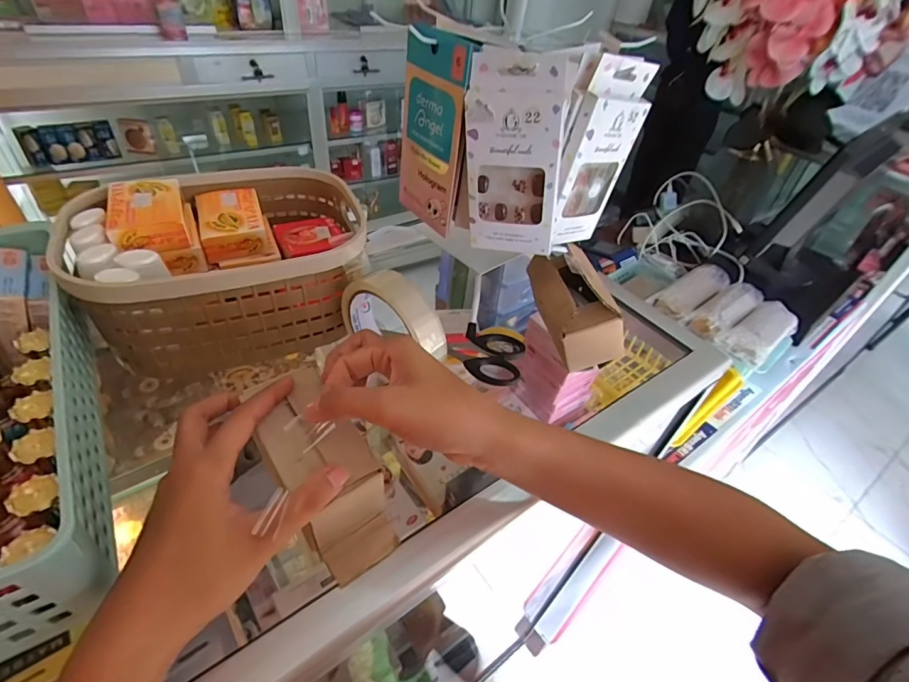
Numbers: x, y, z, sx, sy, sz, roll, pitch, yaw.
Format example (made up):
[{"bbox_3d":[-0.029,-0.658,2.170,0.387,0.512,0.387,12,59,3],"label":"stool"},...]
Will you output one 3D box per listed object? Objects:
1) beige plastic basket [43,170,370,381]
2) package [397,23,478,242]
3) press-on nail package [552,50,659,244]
[{"bbox_3d":[-0.192,-0.069,0.391,0.203,0.098,0.157,-10,45,-18],"label":"beige plastic basket"},{"bbox_3d":[-0.020,-0.165,0.362,0.007,0.141,0.079,-22,50,-32],"label":"package"},{"bbox_3d":[0.113,-0.147,0.368,0.071,0.141,0.017,-14,43,-33],"label":"press-on nail package"}]

